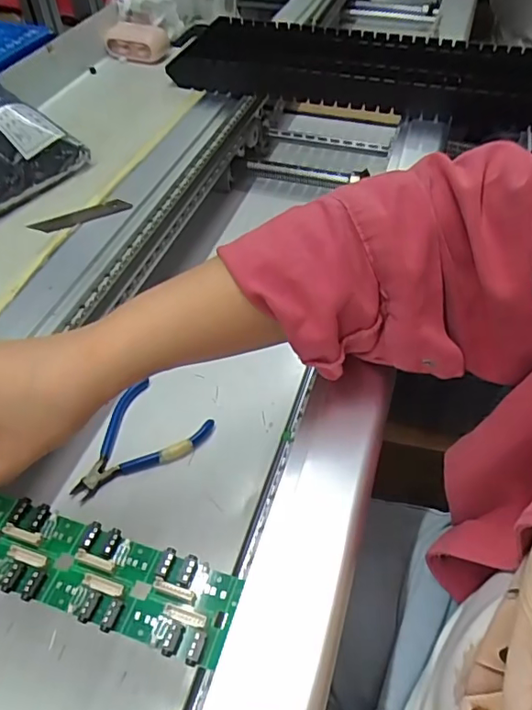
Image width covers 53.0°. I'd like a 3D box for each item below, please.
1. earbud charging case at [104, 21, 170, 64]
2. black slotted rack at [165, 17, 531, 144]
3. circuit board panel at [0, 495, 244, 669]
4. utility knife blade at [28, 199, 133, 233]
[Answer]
[{"bbox_3d":[-0.152,-0.368,0.634,0.070,0.036,0.031,14,51,8],"label":"earbud charging case"},{"bbox_3d":[0.103,-0.314,0.597,0.394,0.058,0.153,9,50,8],"label":"black slotted rack"},{"bbox_3d":[-0.103,0.103,0.268,0.181,0.007,0.043,13,50,12],"label":"circuit board panel"},{"bbox_3d":[-0.154,-0.116,0.446,0.081,0.005,0.017,-20,59,-11],"label":"utility knife blade"}]

